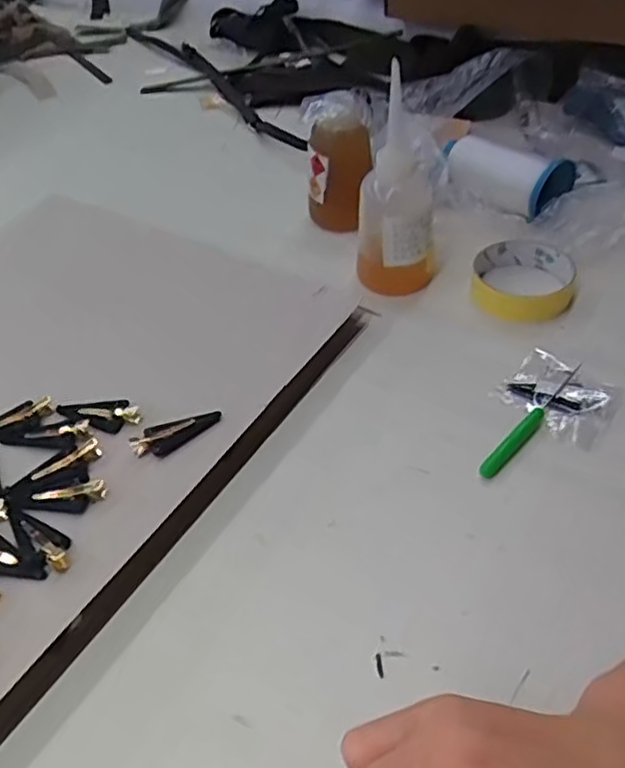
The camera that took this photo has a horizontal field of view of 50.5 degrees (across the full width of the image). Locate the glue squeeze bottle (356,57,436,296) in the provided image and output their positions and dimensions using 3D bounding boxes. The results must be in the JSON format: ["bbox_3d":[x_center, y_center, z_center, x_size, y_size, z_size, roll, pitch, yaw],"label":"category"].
[{"bbox_3d":[0.069,-0.148,0.515,0.063,0.159,0.053,4,47,7],"label":"glue squeeze bottle"}]

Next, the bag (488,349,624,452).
[{"bbox_3d":[0.171,0.007,0.460,0.072,0.009,0.062,28,54,27],"label":"bag"}]

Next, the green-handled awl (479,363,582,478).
[{"bbox_3d":[0.150,0.022,0.448,0.011,0.011,0.125,32,56,29],"label":"green-handled awl"}]

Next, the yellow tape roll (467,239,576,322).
[{"bbox_3d":[0.176,-0.090,0.553,0.080,0.022,0.092,9,47,11],"label":"yellow tape roll"}]

